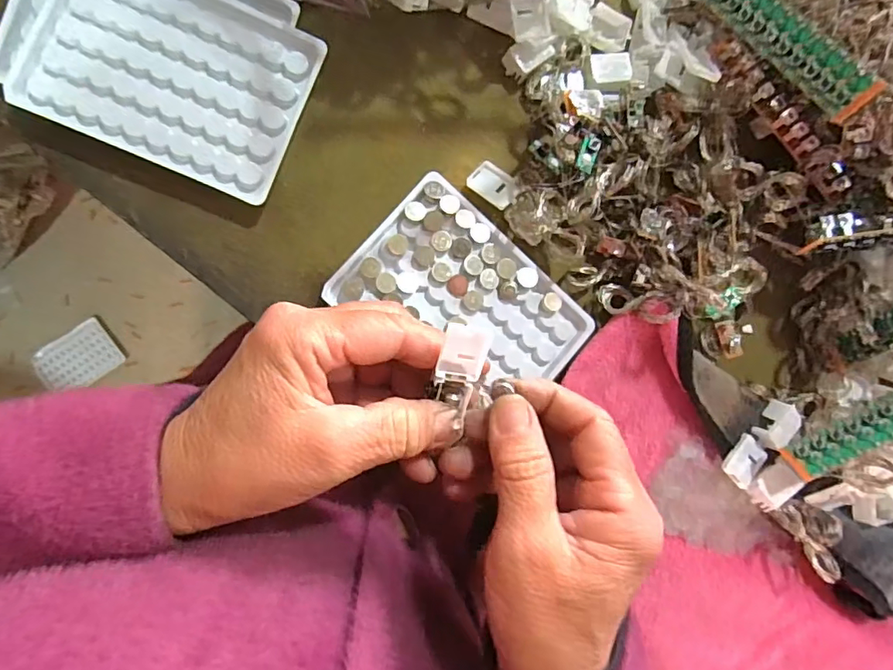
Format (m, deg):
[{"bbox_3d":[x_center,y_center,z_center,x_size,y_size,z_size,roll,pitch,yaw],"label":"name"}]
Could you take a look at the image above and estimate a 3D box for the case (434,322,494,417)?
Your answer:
[{"bbox_3d":[0.006,0.015,0.230,0.020,0.019,0.038,10,88,-9],"label":"case"}]

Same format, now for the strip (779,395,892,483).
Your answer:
[{"bbox_3d":[0.236,0.048,0.292,0.101,0.005,0.020,-29,52,5],"label":"strip"}]

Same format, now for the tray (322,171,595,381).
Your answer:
[{"bbox_3d":[0.015,-0.020,0.300,0.131,0.009,0.084,37,84,-7],"label":"tray"}]

